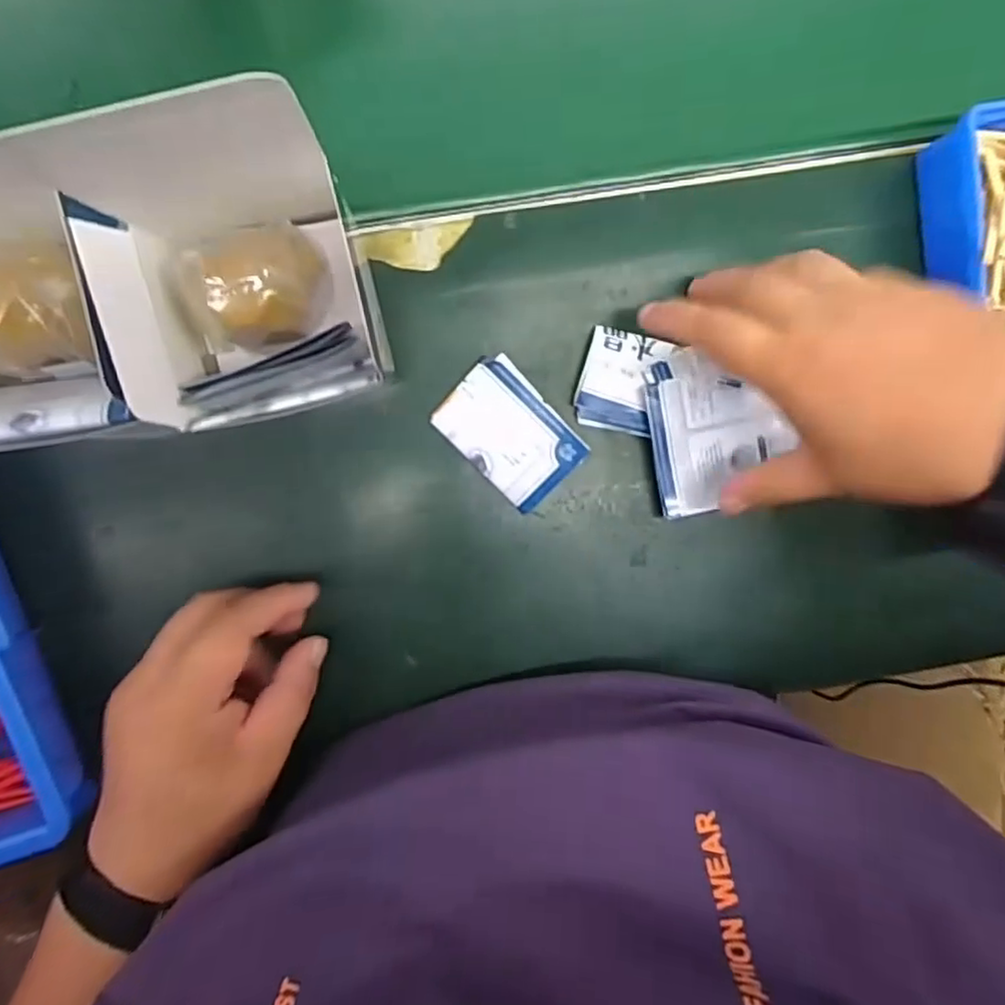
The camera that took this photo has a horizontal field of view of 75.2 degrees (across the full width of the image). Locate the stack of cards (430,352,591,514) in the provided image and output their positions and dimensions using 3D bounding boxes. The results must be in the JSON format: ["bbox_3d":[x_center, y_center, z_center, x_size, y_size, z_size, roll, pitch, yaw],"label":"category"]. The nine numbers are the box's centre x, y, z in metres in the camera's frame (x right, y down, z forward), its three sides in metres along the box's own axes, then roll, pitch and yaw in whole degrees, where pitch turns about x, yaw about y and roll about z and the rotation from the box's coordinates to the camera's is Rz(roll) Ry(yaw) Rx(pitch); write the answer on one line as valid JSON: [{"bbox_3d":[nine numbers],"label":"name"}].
[{"bbox_3d":[0.005,-0.038,0.361,0.053,0.015,0.076,-45,97,-1],"label":"stack of cards"}]

